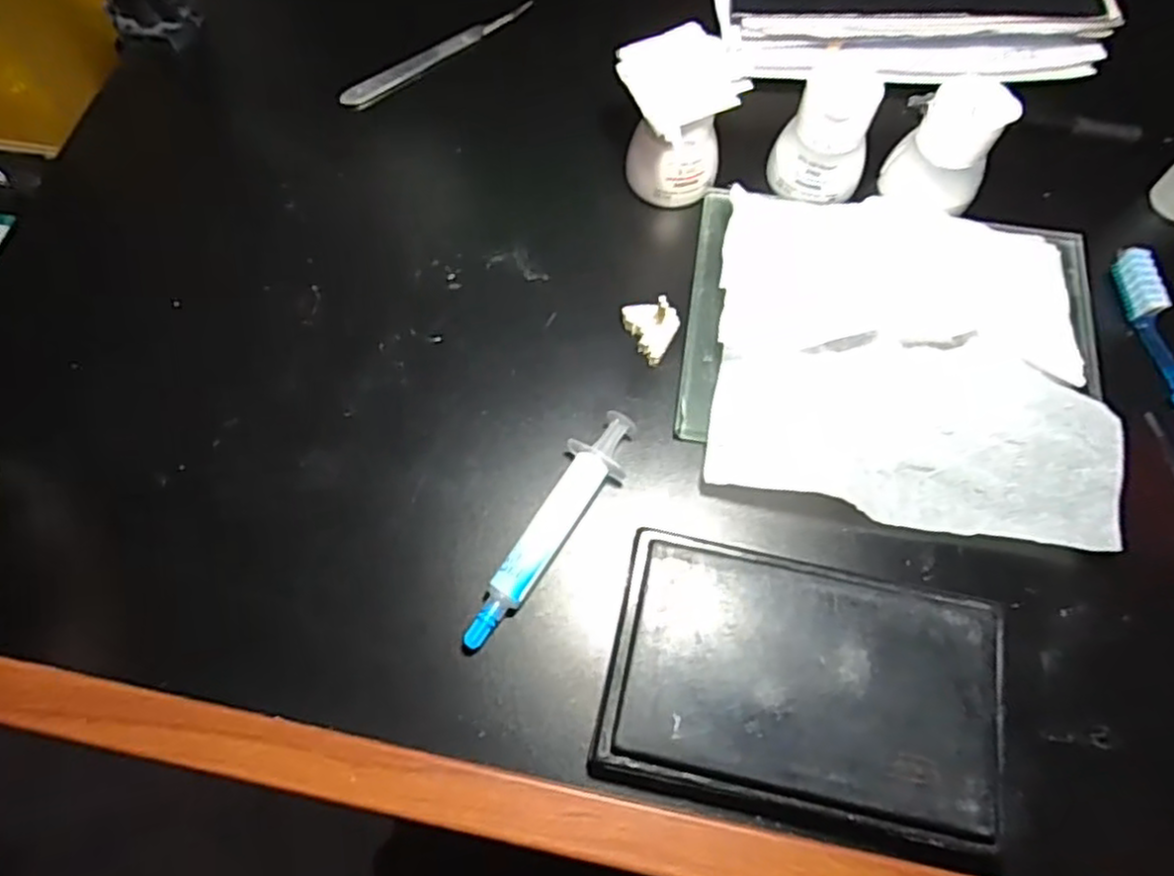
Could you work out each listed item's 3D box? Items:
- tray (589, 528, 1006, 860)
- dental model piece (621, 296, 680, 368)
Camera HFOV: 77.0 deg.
[{"bbox_3d":[0.086,0.101,0.299,0.152,0.021,0.097,12,67,6],"label":"tray"},{"bbox_3d":[0.034,-0.054,0.369,0.026,0.010,0.032,-12,67,-5],"label":"dental model piece"}]

